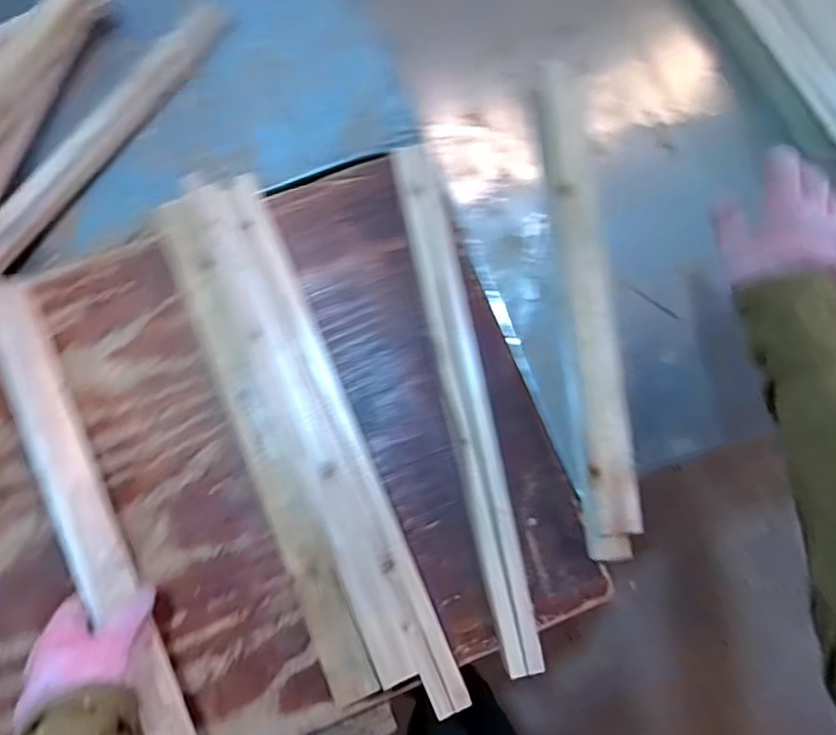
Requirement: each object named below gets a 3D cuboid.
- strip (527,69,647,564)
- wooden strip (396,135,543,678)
[{"bbox_3d":[0.169,-0.075,0.605,0.047,0.032,0.505,-4,77,-1],"label":"strip"},{"bbox_3d":[0.042,0.014,0.558,0.038,0.016,0.499,-11,77,-3],"label":"wooden strip"}]

